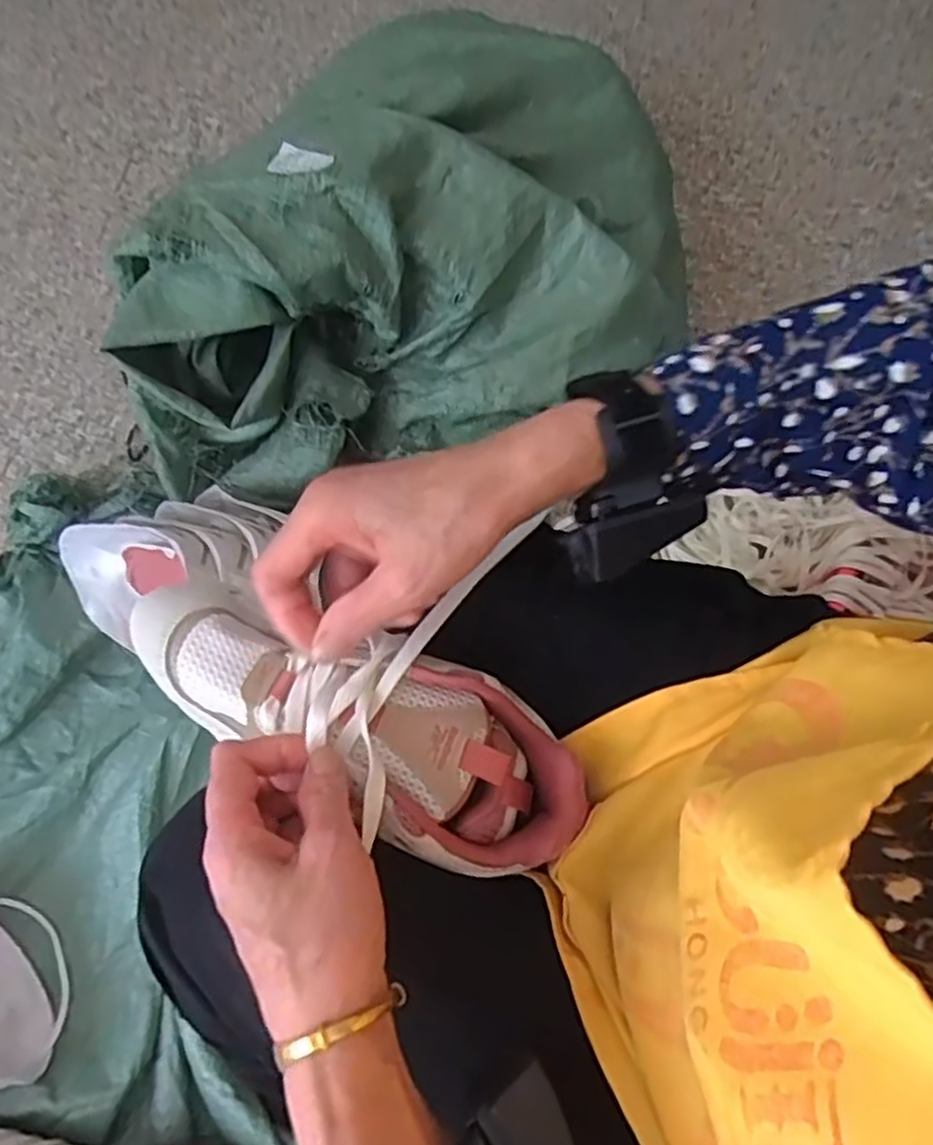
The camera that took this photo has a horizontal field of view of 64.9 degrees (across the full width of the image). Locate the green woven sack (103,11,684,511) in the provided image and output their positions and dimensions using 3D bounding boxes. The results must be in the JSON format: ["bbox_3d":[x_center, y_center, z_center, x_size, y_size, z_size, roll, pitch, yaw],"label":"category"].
[{"bbox_3d":[-0.064,-0.314,0.765,0.595,0.237,0.341,-16,67,-13],"label":"green woven sack"}]

